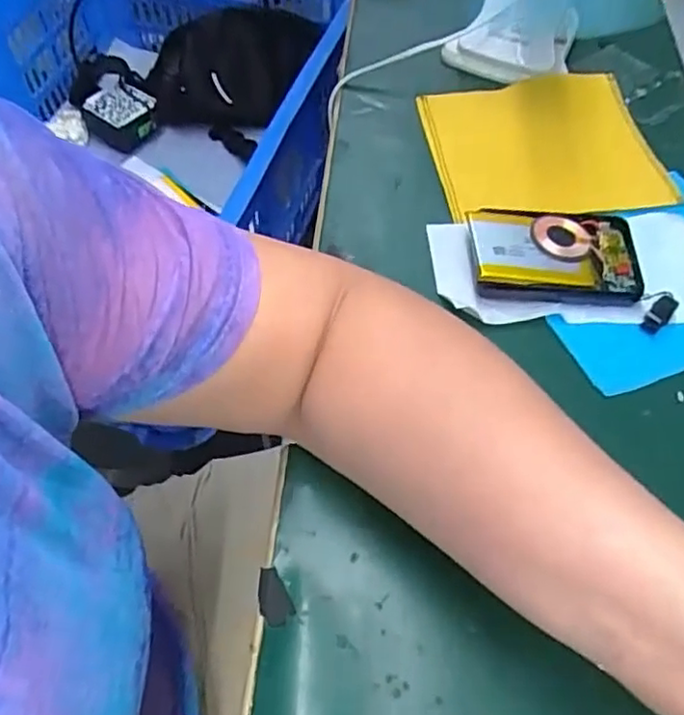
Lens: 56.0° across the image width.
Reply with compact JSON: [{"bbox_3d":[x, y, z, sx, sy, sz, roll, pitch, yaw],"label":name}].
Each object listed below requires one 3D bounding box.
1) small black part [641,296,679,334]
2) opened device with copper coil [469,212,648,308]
[{"bbox_3d":[0.201,-0.027,0.407,0.012,0.005,0.027,40,90,23],"label":"small black part"},{"bbox_3d":[0.142,-0.071,0.427,0.111,0.014,0.074,2,57,2],"label":"opened device with copper coil"}]

